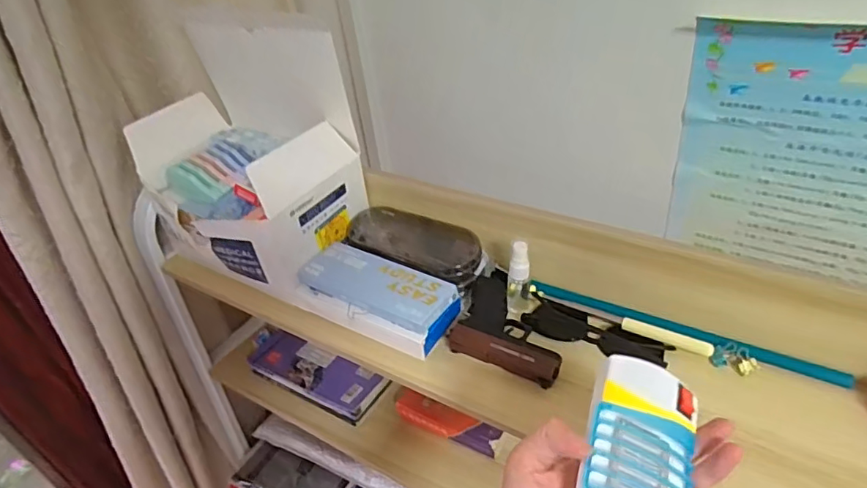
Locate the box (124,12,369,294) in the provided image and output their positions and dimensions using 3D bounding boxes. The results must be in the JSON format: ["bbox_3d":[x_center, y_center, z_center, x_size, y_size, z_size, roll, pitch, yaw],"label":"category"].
[{"bbox_3d":[-0.239,-0.114,0.635,0.239,0.233,0.176,17,44,29],"label":"box"}]

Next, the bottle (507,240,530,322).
[{"bbox_3d":[0.088,0.037,0.560,0.023,0.092,0.021,0,38,10],"label":"bottle"}]

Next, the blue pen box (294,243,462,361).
[{"bbox_3d":[-0.066,0.057,0.595,0.177,0.039,0.084,16,43,28],"label":"blue pen box"}]

